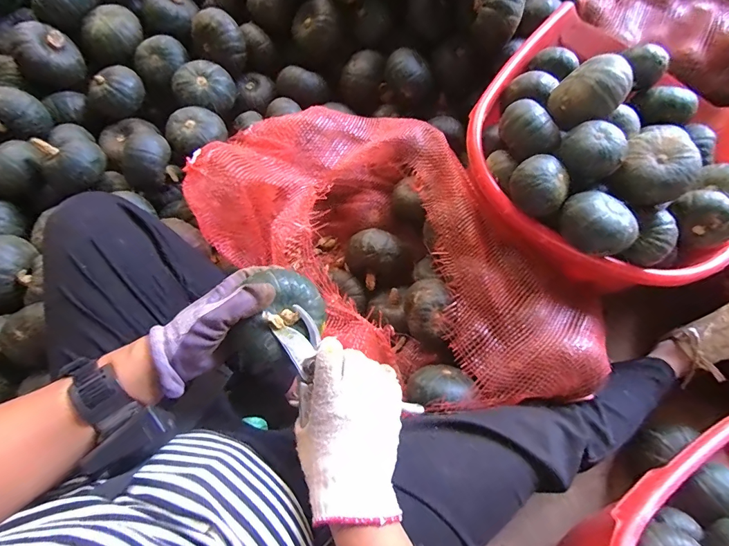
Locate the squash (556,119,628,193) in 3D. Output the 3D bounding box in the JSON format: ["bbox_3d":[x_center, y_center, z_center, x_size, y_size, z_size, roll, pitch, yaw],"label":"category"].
[{"bbox_3d":[0.310,-0.163,0.536,0.077,0.071,0.073,0,74,-1],"label":"squash"}]

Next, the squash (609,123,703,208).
[{"bbox_3d":[0.396,-0.141,0.535,0.082,0.080,0.097,-32,77,-10],"label":"squash"}]

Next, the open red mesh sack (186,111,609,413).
[{"bbox_3d":[0.071,-0.048,0.647,0.640,0.222,0.372,36,76,9],"label":"open red mesh sack"}]

